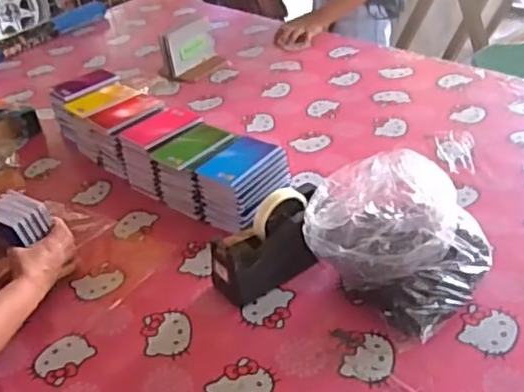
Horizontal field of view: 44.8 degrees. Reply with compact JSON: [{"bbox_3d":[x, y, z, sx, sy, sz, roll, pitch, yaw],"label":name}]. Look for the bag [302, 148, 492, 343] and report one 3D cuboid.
[{"bbox_3d":[0.183,0.059,0.882,0.219,0.170,0.179,20,41,33],"label":"bag"}]

